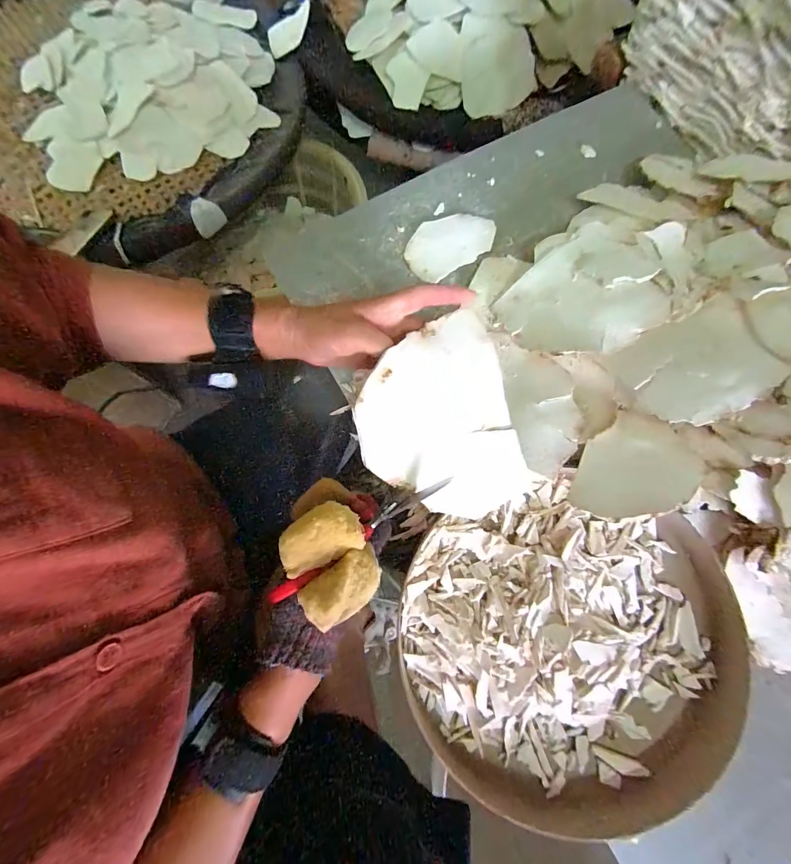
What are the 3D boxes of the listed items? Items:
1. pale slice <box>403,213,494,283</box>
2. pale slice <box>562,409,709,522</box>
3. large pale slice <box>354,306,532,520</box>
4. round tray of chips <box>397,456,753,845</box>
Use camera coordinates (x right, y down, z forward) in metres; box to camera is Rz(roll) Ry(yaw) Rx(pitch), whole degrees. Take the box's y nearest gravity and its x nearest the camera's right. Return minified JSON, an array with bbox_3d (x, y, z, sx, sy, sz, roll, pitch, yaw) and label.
[{"bbox_3d":[0.067,-0.241,0.460,0.116,0.009,0.073,-30,82,-7],"label":"pale slice"},{"bbox_3d":[0.223,0.036,0.337,0.130,0.005,0.086,-35,63,-17],"label":"pale slice"},{"bbox_3d":[0.038,-0.007,0.311,0.135,0.010,0.173,-16,93,-13],"label":"large pale slice"},{"bbox_3d":[0.160,0.191,0.347,0.311,0.044,0.294,0,75,0],"label":"round tray of chips"}]

